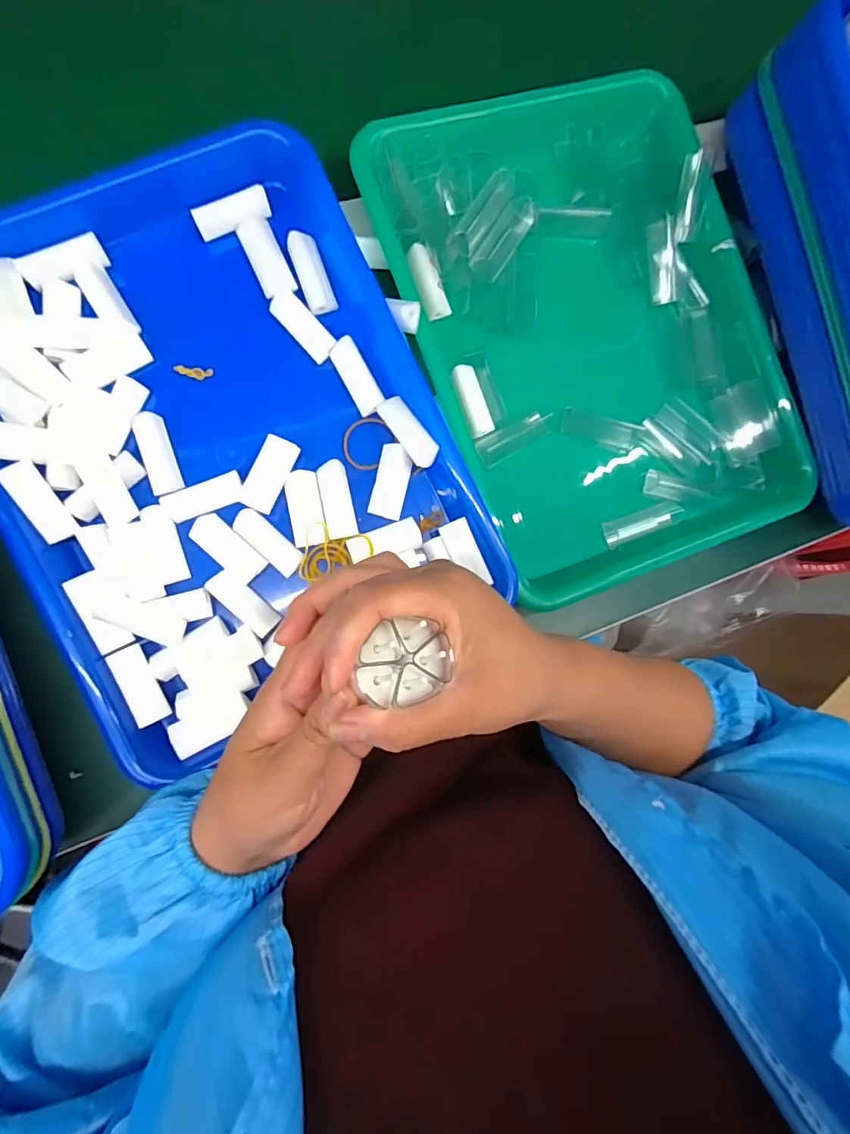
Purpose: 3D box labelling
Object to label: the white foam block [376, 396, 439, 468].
[{"bbox_3d":[-0.010,-0.083,0.314,0.018,0.012,0.048,-37,80,-4],"label":"white foam block"}]

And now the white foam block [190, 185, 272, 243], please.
[{"bbox_3d":[-0.118,-0.217,0.313,0.046,0.016,0.015,-23,90,-9],"label":"white foam block"}]

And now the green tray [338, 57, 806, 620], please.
[{"bbox_3d":[0.119,-0.162,0.363,0.251,0.047,0.344,-22,89,-9],"label":"green tray"}]

